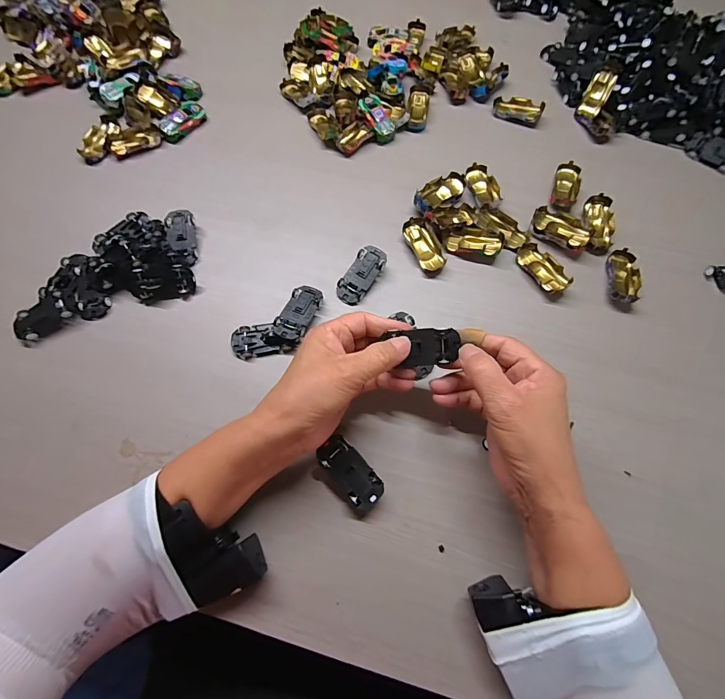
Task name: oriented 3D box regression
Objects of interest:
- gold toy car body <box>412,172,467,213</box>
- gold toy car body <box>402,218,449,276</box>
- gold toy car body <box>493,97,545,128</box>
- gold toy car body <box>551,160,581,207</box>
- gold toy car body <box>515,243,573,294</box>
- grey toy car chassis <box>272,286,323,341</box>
[{"bbox_3d":[0.088,-0.179,0.413,0.070,0.021,0.033,-36,73,-13],"label":"gold toy car body"},{"bbox_3d":[0.071,-0.114,0.392,0.031,0.018,0.065,-24,71,-9],"label":"gold toy car body"},{"bbox_3d":[0.206,-0.319,0.473,0.062,0.015,0.034,17,69,6],"label":"gold toy car body"},{"bbox_3d":[0.245,-0.195,0.428,0.029,0.014,0.067,19,70,7],"label":"gold toy car body"},{"bbox_3d":[0.193,-0.088,0.382,0.029,0.011,0.062,-30,72,-12],"label":"gold toy car body"},{"bbox_3d":[-0.064,-0.036,0.359,0.031,0.014,0.063,22,70,8],"label":"grey toy car chassis"}]

